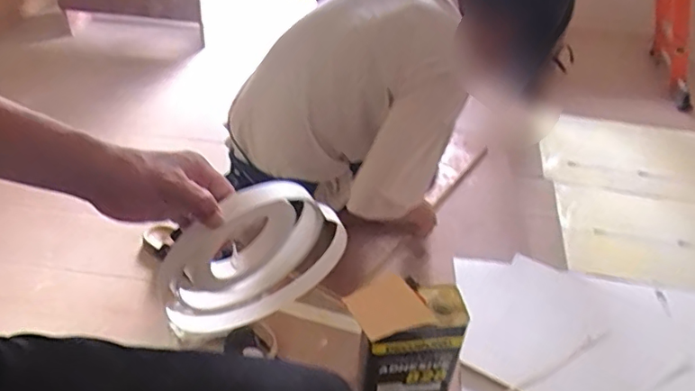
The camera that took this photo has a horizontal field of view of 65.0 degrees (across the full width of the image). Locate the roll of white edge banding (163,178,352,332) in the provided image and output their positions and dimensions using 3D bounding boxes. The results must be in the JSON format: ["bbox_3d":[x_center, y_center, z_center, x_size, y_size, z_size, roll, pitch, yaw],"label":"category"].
[{"bbox_3d":[-0.116,0.086,0.616,0.205,0.233,0.035,-20,50,-21],"label":"roll of white edge banding"}]

